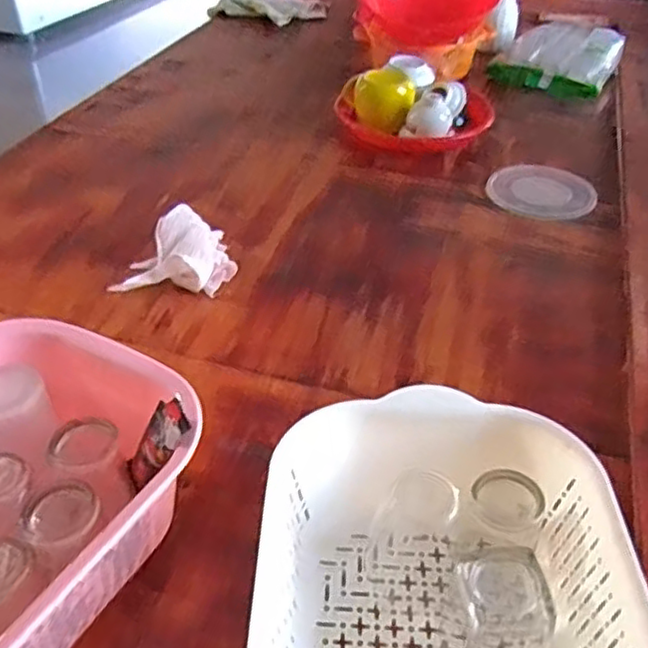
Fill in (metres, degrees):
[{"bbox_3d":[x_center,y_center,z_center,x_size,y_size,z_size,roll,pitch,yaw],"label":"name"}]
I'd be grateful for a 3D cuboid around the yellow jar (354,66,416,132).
[{"bbox_3d":[0.097,-0.358,1.091,0.098,0.078,0.085,12,41,16],"label":"yellow jar"}]

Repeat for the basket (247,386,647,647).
[{"bbox_3d":[0.073,0.185,0.415,0.218,0.097,0.291,0,39,2],"label":"basket"}]

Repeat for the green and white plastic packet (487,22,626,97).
[{"bbox_3d":[0.442,-0.499,1.268,0.210,0.067,0.206,27,47,30],"label":"green and white plastic packet"}]

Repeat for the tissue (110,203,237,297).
[{"bbox_3d":[-0.169,-0.086,0.787,0.132,0.054,0.103,1,39,3],"label":"tissue"}]

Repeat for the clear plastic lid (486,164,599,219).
[{"bbox_3d":[0.305,-0.187,0.950,0.142,0.007,0.139,-1,39,1],"label":"clear plastic lid"}]

